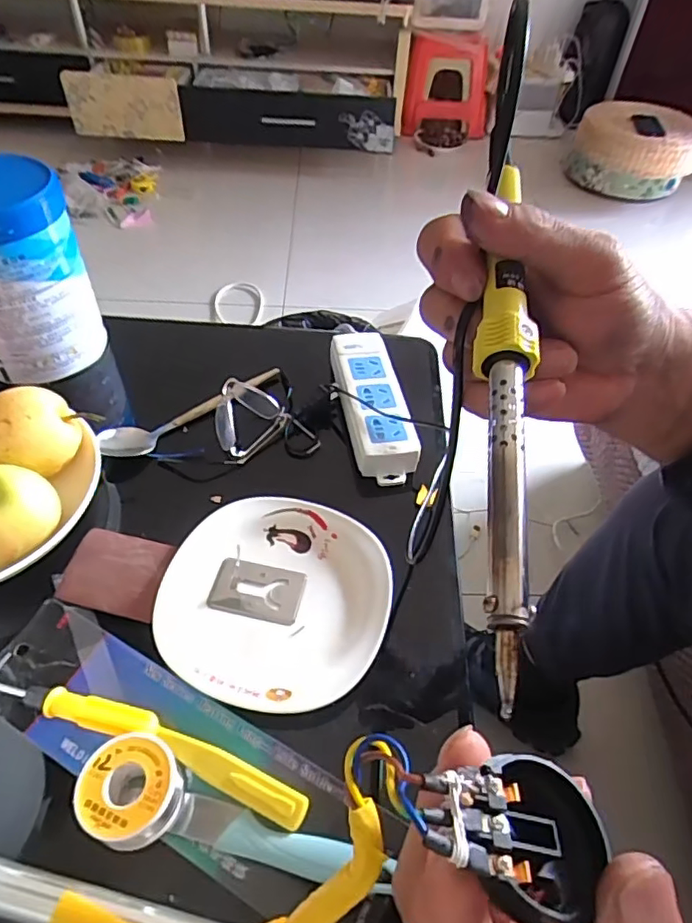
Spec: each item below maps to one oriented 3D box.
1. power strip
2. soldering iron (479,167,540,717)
[{"bbox_3d":[0.023,-0.065,0.571,0.063,0.038,0.199,-7,48,-11],"label":"power strip"},{"bbox_3d":[0.058,-0.026,0.210,0.020,0.028,0.216,8,61,2],"label":"soldering iron"}]

